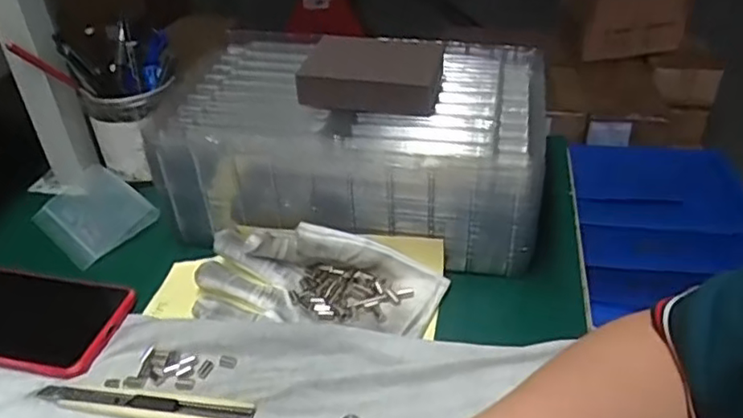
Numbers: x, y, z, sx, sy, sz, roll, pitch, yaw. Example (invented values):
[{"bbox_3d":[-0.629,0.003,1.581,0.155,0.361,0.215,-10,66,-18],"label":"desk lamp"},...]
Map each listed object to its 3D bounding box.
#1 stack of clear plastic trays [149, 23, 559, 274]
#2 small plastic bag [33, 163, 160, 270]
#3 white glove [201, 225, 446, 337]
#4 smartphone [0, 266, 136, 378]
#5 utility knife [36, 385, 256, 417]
[{"bbox_3d":[-0.011,-0.051,0.500,0.287,0.113,0.171,8,38,11],"label":"stack of clear plastic trays"},{"bbox_3d":[-0.231,0.005,0.518,0.102,0.012,0.073,32,66,32],"label":"small plastic bag"},{"bbox_3d":[-0.039,0.048,0.431,0.173,0.039,0.071,6,38,9],"label":"white glove"},{"bbox_3d":[-0.255,0.071,0.431,0.161,0.008,0.075,7,38,9],"label":"smartphone"},{"bbox_3d":[-0.137,0.119,0.372,0.136,0.004,0.018,5,37,7],"label":"utility knife"}]

